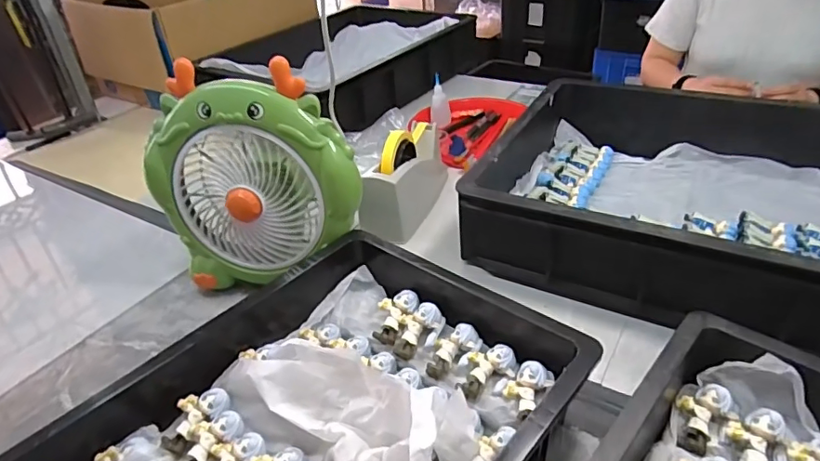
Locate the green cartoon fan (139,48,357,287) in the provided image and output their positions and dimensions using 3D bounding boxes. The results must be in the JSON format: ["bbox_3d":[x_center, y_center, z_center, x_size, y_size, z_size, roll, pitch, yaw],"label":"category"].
[{"bbox_3d":[-0.181,-0.063,0.634,0.253,0.279,0.100,1,27,9],"label":"green cartoon fan"}]

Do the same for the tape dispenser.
[{"bbox_3d":[-0.007,-0.091,0.796,0.074,0.120,0.209,11,38,22],"label":"tape dispenser"}]

